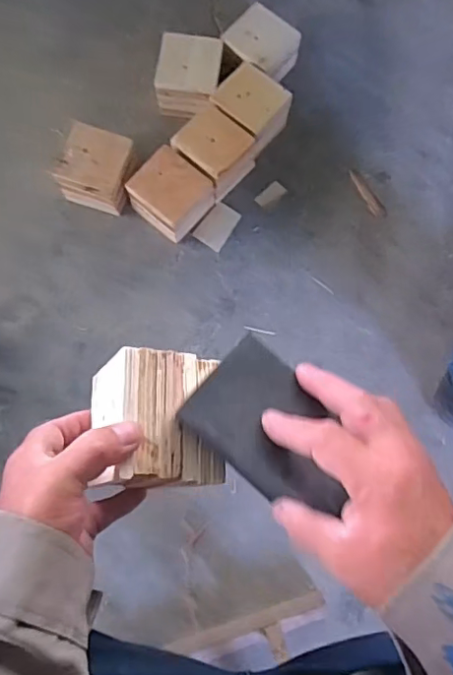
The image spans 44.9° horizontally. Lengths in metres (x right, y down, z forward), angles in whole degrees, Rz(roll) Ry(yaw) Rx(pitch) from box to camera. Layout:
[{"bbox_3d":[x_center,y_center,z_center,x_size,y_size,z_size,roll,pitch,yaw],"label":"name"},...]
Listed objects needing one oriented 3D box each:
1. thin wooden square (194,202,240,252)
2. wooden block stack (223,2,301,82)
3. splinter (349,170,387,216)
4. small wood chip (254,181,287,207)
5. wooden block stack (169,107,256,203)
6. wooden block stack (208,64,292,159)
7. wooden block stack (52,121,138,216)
[{"bbox_3d":[-0.012,-0.171,0.841,0.049,0.005,0.069,34,80,7],"label":"thin wooden square"},{"bbox_3d":[0.052,-0.450,0.865,0.095,0.077,0.101,41,80,8],"label":"wooden block stack"},{"bbox_3d":[0.218,-0.224,0.857,0.023,0.005,0.091,-30,79,-6],"label":"splinter"},{"bbox_3d":[0.068,-0.221,0.848,0.049,0.004,0.025,-40,80,-8],"label":"small wood chip"},{"bbox_3d":[-0.018,-0.275,0.817,0.095,0.071,0.088,44,81,9],"label":"wooden block stack"},{"bbox_3d":[0.036,-0.345,0.835,0.098,0.076,0.086,43,80,9],"label":"wooden block stack"},{"bbox_3d":[-0.190,-0.246,0.814,0.099,0.082,0.101,15,78,3],"label":"wooden block stack"}]

